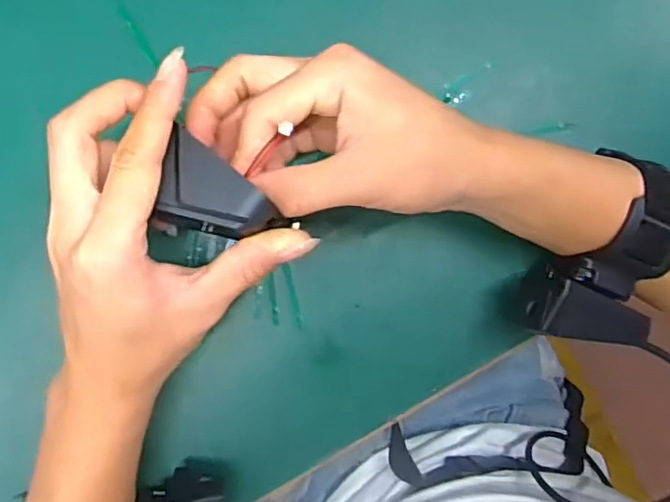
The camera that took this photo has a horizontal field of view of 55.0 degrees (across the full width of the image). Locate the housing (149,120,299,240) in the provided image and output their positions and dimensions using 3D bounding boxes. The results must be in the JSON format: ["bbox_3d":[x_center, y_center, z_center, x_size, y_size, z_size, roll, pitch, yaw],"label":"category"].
[{"bbox_3d":[-0.044,-0.025,0.267,0.053,0.015,0.037,14,89,-6],"label":"housing"}]

